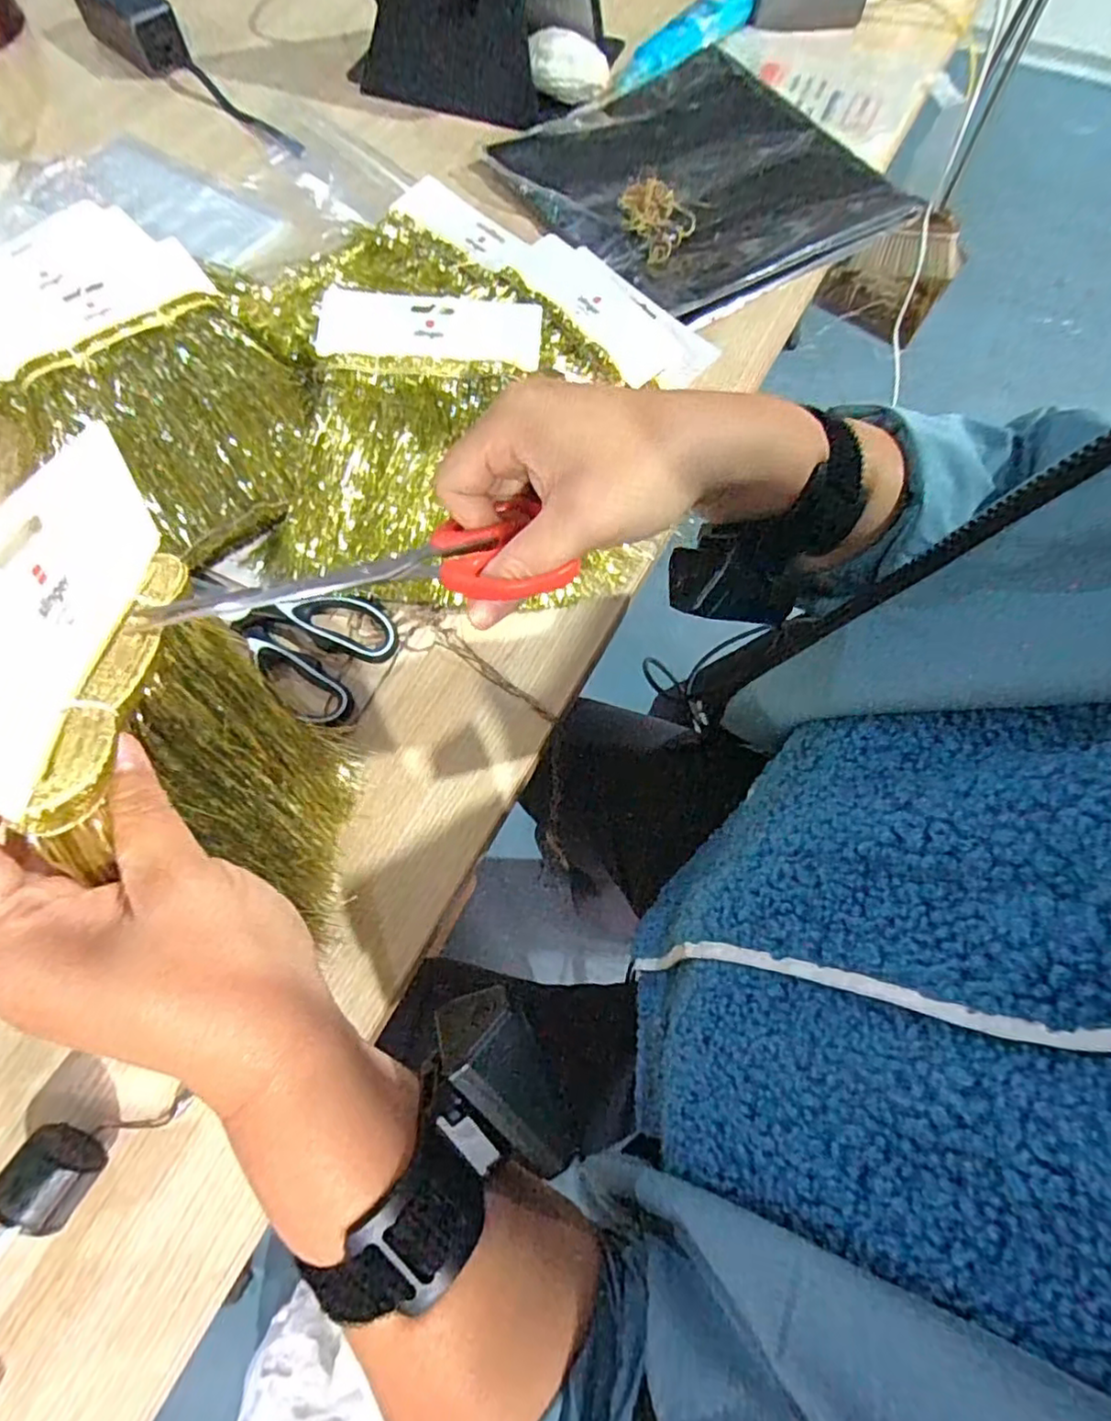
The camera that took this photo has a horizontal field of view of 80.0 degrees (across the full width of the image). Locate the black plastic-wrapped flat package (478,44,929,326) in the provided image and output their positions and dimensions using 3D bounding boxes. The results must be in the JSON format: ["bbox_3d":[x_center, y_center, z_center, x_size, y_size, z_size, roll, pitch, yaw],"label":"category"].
[{"bbox_3d":[0.127,-0.516,0.621,0.280,0.035,0.338,-29,70,-13],"label":"black plastic-wrapped flat package"}]

